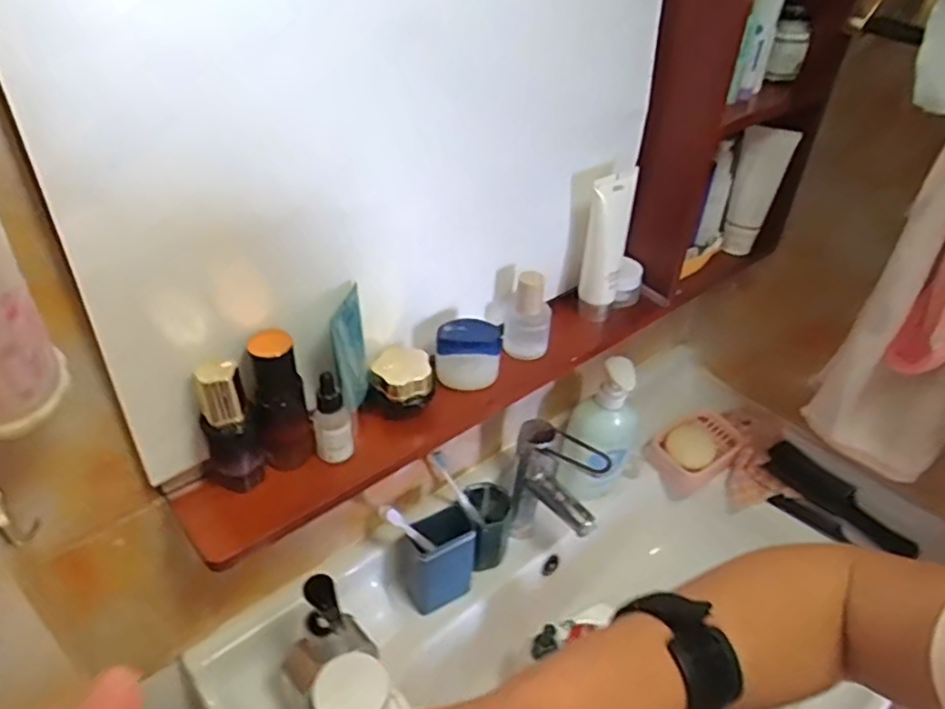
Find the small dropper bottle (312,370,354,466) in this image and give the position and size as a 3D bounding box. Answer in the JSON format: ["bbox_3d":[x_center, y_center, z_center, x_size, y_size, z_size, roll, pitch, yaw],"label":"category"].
[{"bbox_3d":[-0.113,0.052,0.536,0.030,0.086,0.026,-7,40,-12],"label":"small dropper bottle"}]

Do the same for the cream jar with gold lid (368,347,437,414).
[{"bbox_3d":[-0.062,0.023,0.600,0.055,0.037,0.060,2,38,-1],"label":"cream jar with gold lid"}]

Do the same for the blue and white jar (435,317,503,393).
[{"bbox_3d":[-0.003,0.000,0.620,0.058,0.061,0.036,7,39,5],"label":"blue and white jar"}]

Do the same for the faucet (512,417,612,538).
[{"bbox_3d":[0.095,0.173,0.804,0.118,0.160,0.072,17,41,17],"label":"faucet"}]

